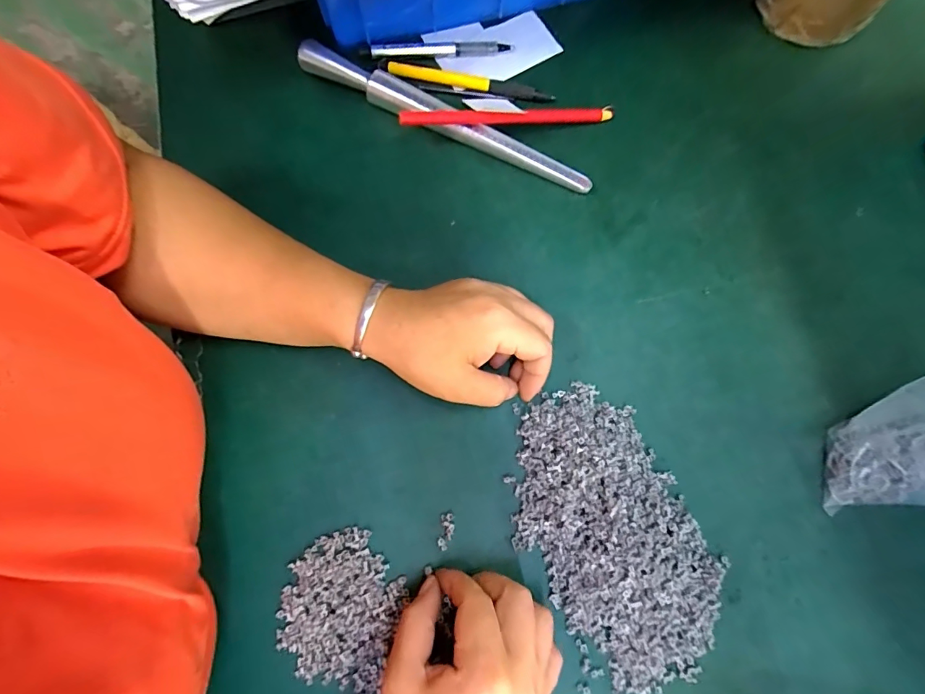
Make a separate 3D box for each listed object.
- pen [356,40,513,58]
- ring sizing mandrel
[{"bbox_3d":[-0.021,-0.244,0.360,0.120,0.011,0.014,0,78,-2],"label":"pen"},{"bbox_3d":[-0.013,-0.175,0.337,0.240,0.021,0.024,28,78,4],"label":"ring sizing mandrel"}]

